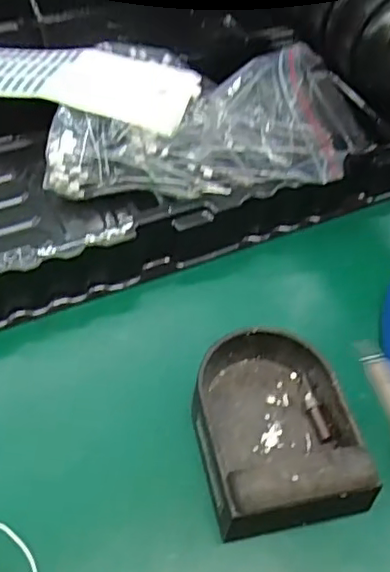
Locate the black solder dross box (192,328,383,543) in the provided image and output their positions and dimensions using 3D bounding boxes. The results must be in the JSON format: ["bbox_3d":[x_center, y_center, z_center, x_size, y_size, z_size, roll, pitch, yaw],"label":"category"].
[{"bbox_3d":[0.043,0.075,0.323,0.082,0.053,0.108,-5,51,-7],"label":"black solder dross box"}]

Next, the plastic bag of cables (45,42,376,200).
[{"bbox_3d":[0.017,-0.124,0.456,0.234,0.068,0.144,3,50,0],"label":"plastic bag of cables"}]

